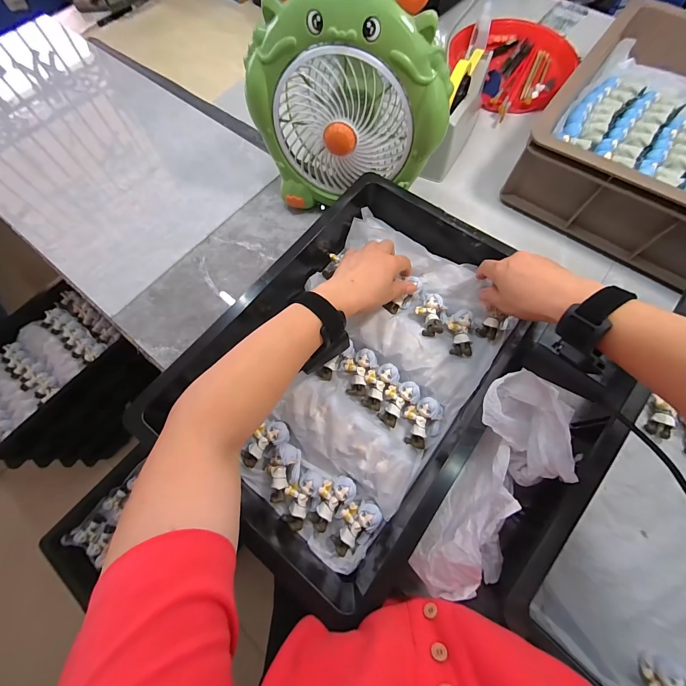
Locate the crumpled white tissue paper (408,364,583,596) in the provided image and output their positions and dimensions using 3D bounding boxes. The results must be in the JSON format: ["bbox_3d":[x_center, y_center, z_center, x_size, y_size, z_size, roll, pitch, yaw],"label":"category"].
[{"bbox_3d":[0.153,0.141,0.305,0.097,0.063,0.220,26,72,10],"label":"crumpled white tissue paper"}]

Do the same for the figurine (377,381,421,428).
[{"bbox_3d":[0.068,0.073,0.393,0.058,0.019,0.037,-41,74,-13],"label":"figurine"}]

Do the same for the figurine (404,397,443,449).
[{"bbox_3d":[0.098,0.098,0.382,0.044,0.024,0.059,21,71,8],"label":"figurine"}]

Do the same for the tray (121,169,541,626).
[{"bbox_3d":[0.021,0.019,0.388,0.332,0.081,0.462,34,74,12],"label":"tray"}]

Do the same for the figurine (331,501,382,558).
[{"bbox_3d":[0.013,0.203,0.347,0.062,0.022,0.035,-39,74,-12],"label":"figurine"}]

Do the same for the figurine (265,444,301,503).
[{"bbox_3d":[-0.070,0.152,0.366,0.039,0.026,0.061,3,70,2],"label":"figurine"}]

